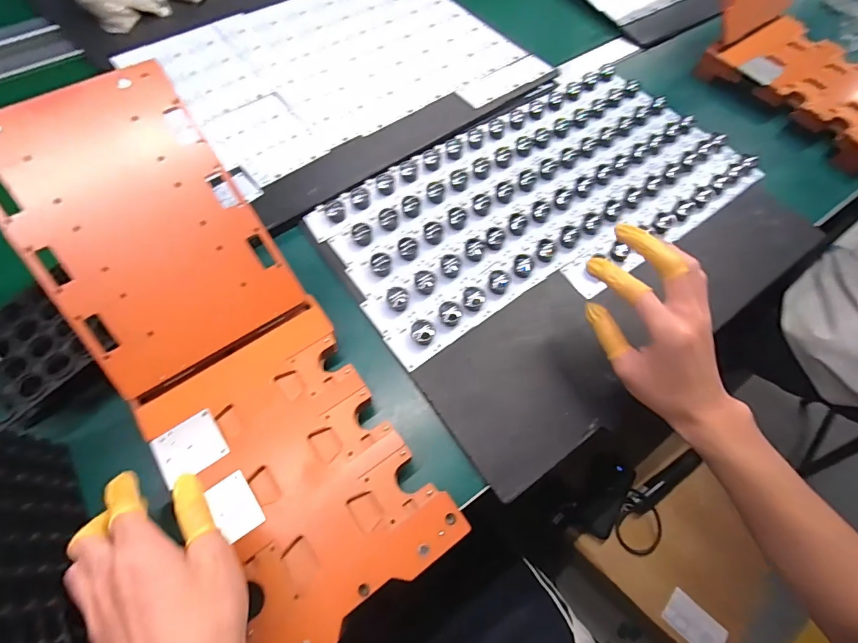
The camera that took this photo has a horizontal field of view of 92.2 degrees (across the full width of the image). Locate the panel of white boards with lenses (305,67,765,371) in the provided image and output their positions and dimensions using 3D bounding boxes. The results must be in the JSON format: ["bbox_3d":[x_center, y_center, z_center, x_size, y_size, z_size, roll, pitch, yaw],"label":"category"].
[{"bbox_3d":[0.126,-0.153,0.481,0.480,0.023,0.246,-31,70,-14],"label":"panel of white boards with lenses"}]

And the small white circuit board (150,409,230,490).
[{"bbox_3d":[-0.188,0.099,0.324,0.048,0.006,0.043,-34,71,-16],"label":"small white circuit board"}]

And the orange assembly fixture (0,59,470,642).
[{"bbox_3d":[-0.167,0.016,0.332,0.158,0.061,0.443,-34,86,-16],"label":"orange assembly fixture"}]

